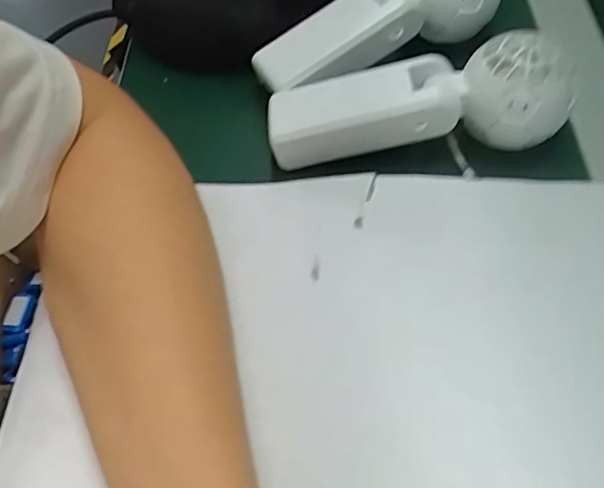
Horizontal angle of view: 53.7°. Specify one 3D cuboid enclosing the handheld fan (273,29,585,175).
[{"bbox_3d":[0.062,-0.081,0.334,0.162,0.053,0.052,-1,55,2],"label":"handheld fan"}]

